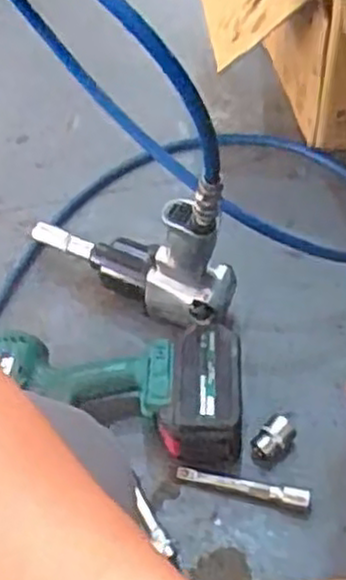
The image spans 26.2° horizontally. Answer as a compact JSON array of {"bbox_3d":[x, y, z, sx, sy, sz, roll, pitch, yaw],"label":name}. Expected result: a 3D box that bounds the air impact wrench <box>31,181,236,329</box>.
[{"bbox_3d":[-0.049,-0.062,0.791,0.251,0.196,0.066,29,59,23],"label":"air impact wrench"}]

